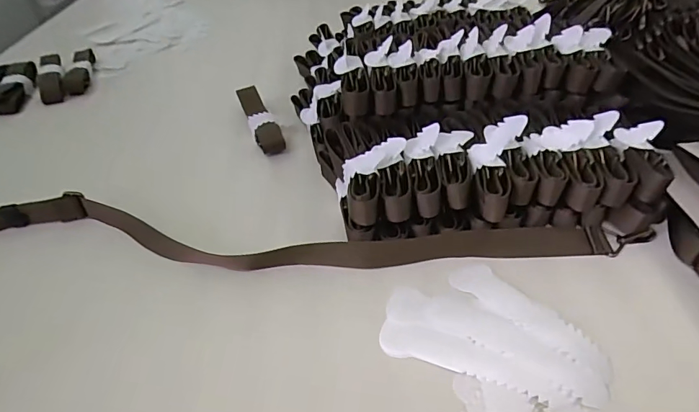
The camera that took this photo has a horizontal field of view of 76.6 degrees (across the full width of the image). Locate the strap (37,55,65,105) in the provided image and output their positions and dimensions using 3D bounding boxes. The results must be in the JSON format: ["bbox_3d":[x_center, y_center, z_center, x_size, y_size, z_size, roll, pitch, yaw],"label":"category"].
[{"bbox_3d":[-0.636,-0.280,0.941,0.050,0.043,0.195,-21,45,-21],"label":"strap"}]

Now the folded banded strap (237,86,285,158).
[{"bbox_3d":[-0.149,-0.152,0.763,0.054,0.046,0.184,-17,43,-17],"label":"folded banded strap"}]

